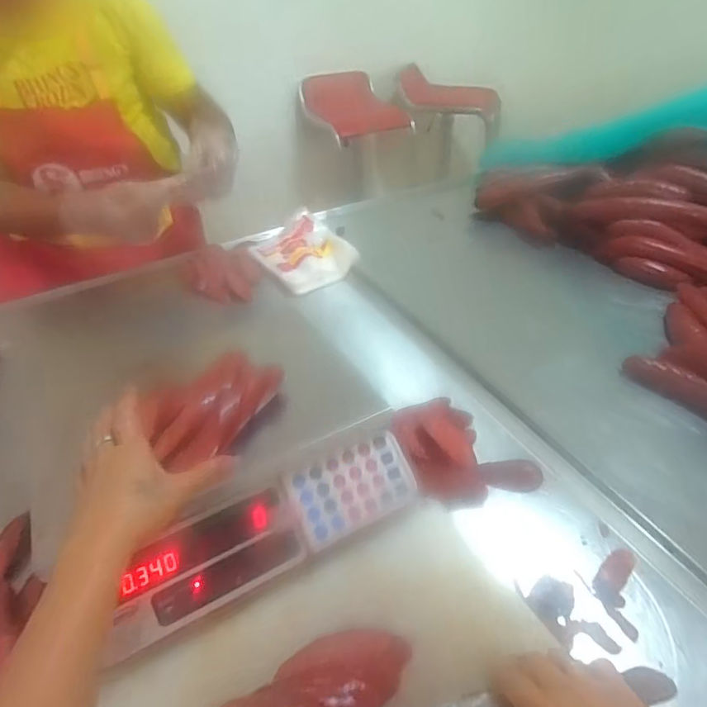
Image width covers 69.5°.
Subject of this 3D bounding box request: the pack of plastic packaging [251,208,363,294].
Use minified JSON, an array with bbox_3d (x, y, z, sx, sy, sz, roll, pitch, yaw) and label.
[{"bbox_3d":[-0.106,-0.206,1.004,0.149,0.068,0.214,-23,43,-21],"label":"pack of plastic packaging"}]

